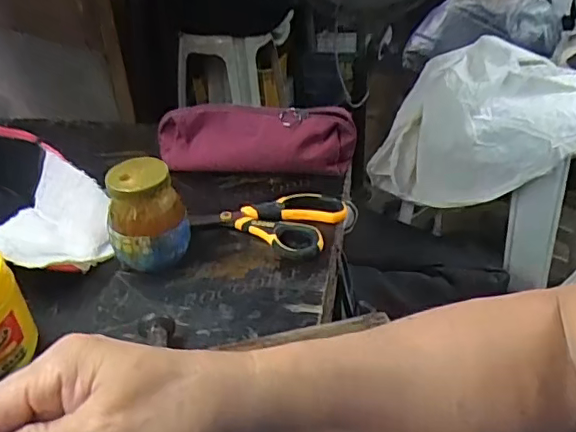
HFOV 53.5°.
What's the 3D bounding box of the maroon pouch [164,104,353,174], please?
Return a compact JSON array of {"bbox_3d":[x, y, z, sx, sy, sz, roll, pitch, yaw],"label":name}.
[{"bbox_3d":[-0.041,-0.085,0.658,0.228,0.075,0.045,2,35,9],"label":"maroon pouch"}]

